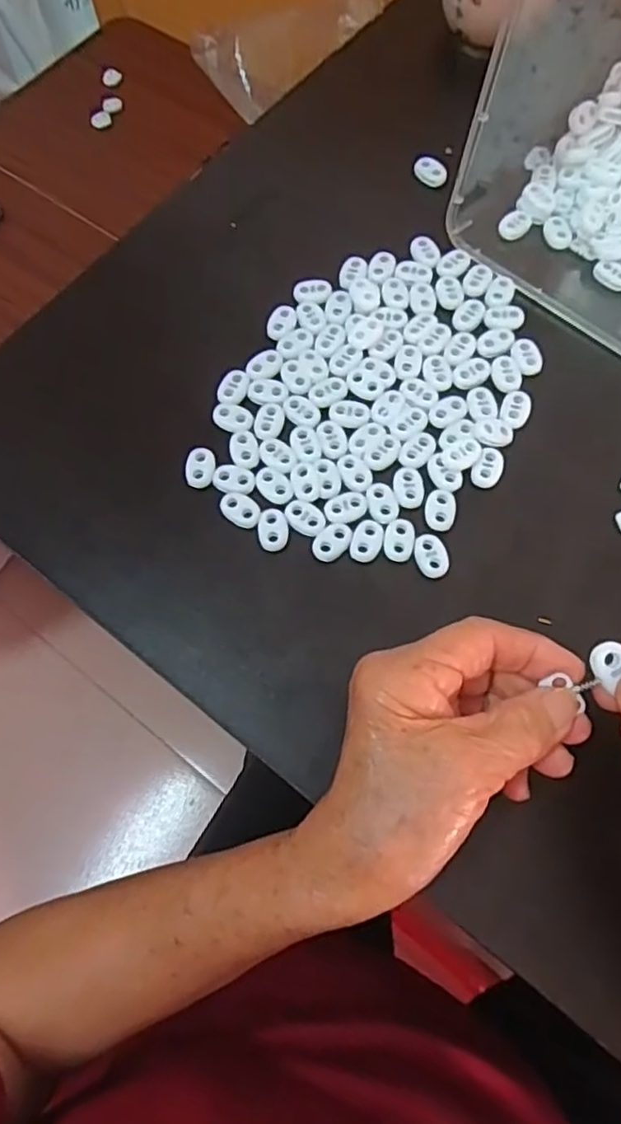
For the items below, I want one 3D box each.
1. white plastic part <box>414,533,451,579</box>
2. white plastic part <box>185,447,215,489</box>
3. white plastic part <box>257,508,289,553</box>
[{"bbox_3d":[0.061,-0.003,0.324,0.016,0.004,0.023,-13,71,-2],"label":"white plastic part"},{"bbox_3d":[-0.058,-0.050,0.342,0.014,0.004,0.022,2,71,3],"label":"white plastic part"},{"bbox_3d":[-0.019,-0.017,0.329,0.015,0.004,0.022,-6,70,0],"label":"white plastic part"}]

